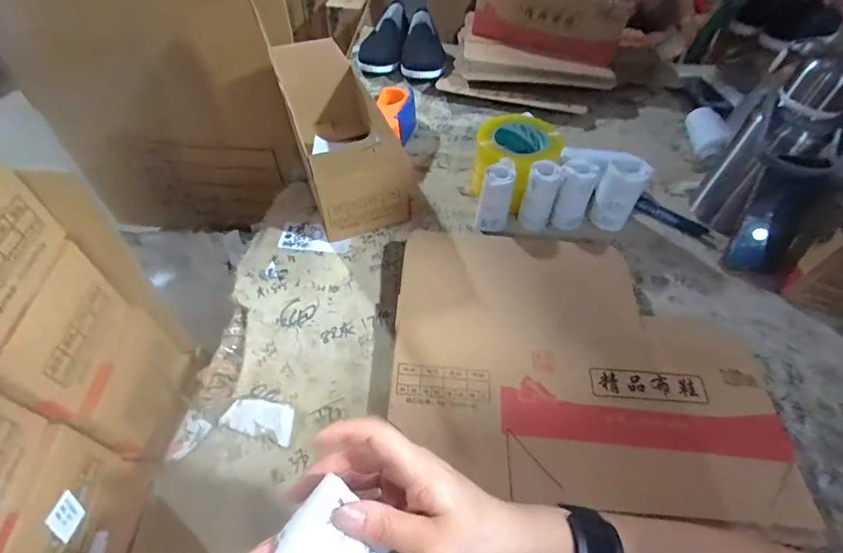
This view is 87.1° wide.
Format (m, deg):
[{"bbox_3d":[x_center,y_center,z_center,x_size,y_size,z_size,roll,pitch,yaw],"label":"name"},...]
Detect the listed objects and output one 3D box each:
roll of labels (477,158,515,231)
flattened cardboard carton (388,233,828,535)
[{"bbox_3d":[0.108,-0.116,0.637,0.047,0.095,0.048,14,52,9],"label":"roll of labels"},{"bbox_3d":[0.193,0.095,0.516,0.442,0.028,0.325,5,56,-3],"label":"flattened cardboard carton"}]

